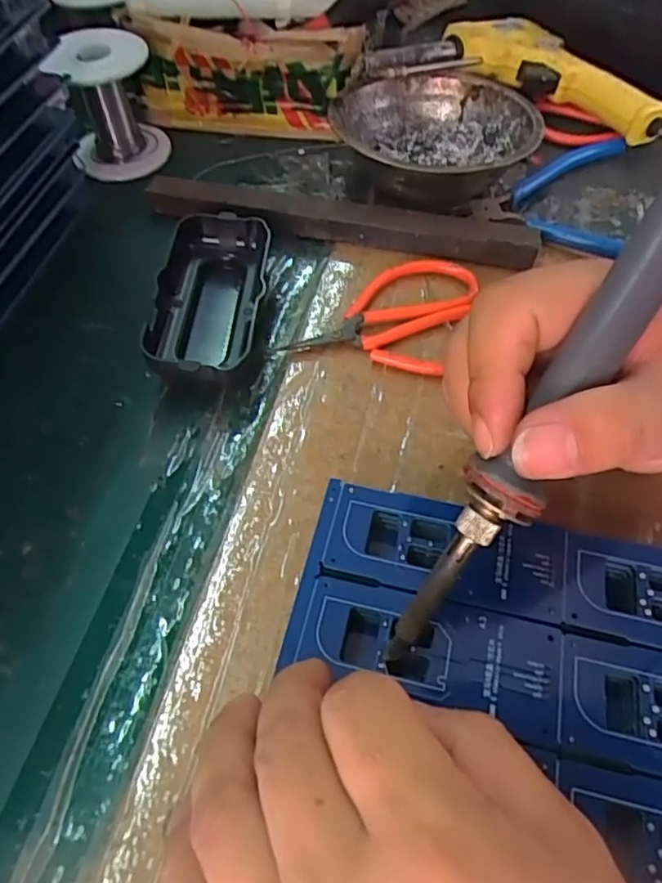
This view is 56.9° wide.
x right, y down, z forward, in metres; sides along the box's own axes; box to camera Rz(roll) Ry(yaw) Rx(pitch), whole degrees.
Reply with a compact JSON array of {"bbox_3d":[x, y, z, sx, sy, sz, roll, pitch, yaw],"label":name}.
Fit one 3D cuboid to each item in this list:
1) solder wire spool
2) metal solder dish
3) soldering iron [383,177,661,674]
[{"bbox_3d":[-0.144,-0.219,0.400,0.063,0.073,0.061,-16,57,-9],"label":"solder wire spool"},{"bbox_3d":[0.067,-0.199,0.390,0.131,0.032,0.102,-14,57,-8],"label":"metal solder dish"},{"bbox_3d":[0.073,-0.017,0.185,0.022,0.015,0.217,35,103,22],"label":"soldering iron"}]

